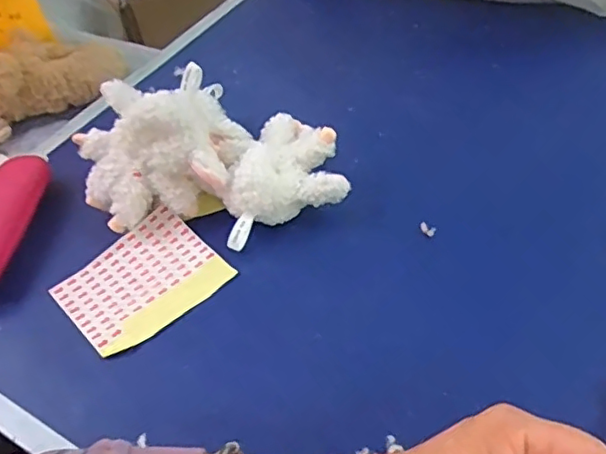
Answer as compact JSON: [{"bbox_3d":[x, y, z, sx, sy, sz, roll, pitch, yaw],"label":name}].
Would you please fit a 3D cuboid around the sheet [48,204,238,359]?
[{"bbox_3d":[-0.132,0.042,0.497,0.122,0.020,0.095,-36,54,-24],"label":"sheet"}]

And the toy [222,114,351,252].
[{"bbox_3d":[-0.030,-0.053,0.543,0.113,0.054,0.117,-21,50,-14],"label":"toy"}]

